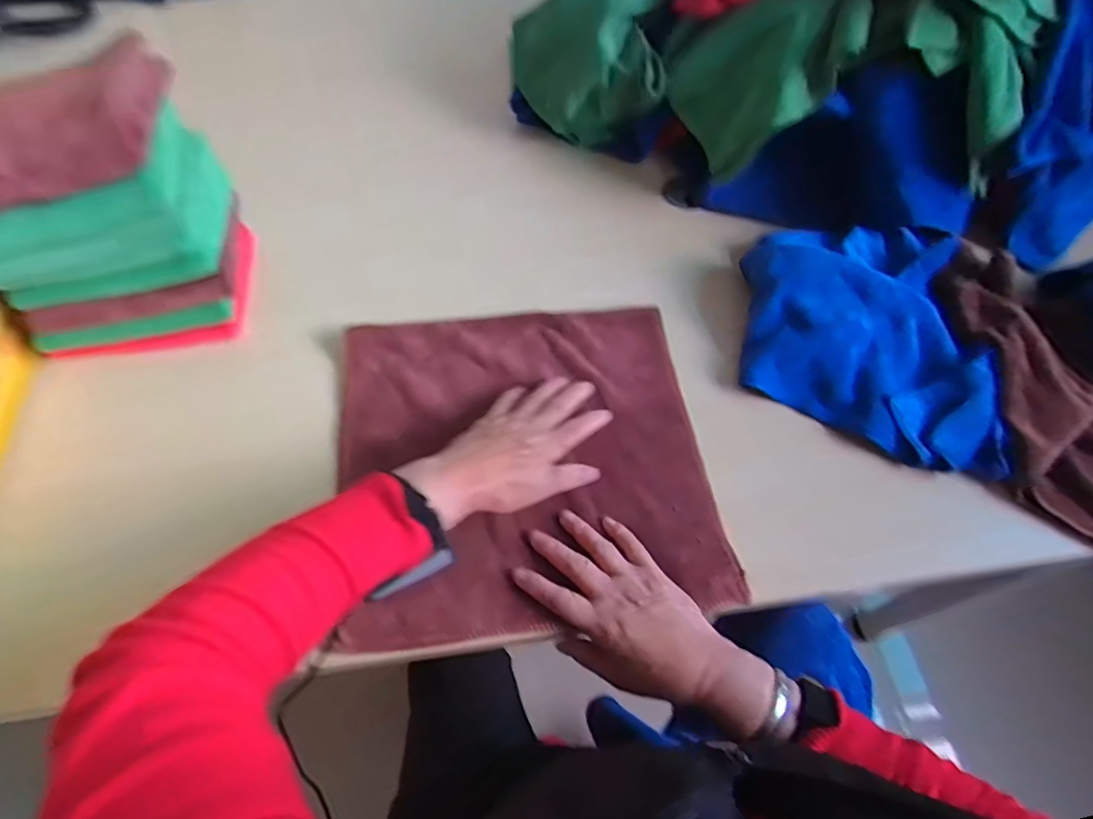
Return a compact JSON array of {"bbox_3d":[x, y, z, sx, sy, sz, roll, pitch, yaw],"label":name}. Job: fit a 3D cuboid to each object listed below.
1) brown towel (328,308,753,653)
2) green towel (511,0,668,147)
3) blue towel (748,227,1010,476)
[{"bbox_3d":[-0.017,0.037,0.526,0.327,0.024,0.308,-5,60,-6],"label":"brown towel"},{"bbox_3d":[0.047,-0.443,0.731,0.179,0.145,0.173,1,59,-3],"label":"green towel"},{"bbox_3d":[0.328,-0.090,0.583,0.239,0.069,0.276,9,59,2],"label":"blue towel"}]

